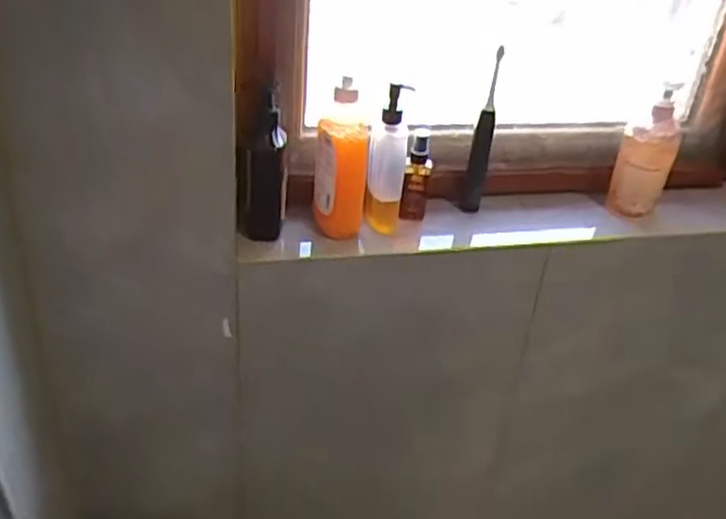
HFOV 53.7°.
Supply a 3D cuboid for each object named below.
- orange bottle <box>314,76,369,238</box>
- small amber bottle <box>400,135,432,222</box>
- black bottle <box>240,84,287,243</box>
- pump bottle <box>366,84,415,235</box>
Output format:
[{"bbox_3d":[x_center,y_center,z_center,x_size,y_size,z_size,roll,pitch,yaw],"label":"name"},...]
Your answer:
[{"bbox_3d":[-0.028,-0.123,0.926,0.069,0.203,0.053,7,32,2],"label":"orange bottle"},{"bbox_3d":[0.073,-0.108,0.990,0.029,0.118,0.037,15,34,15],"label":"small amber bottle"},{"bbox_3d":[-0.126,-0.102,0.894,0.056,0.184,0.076,1,33,-7],"label":"black bottle"},{"bbox_3d":[0.032,-0.127,0.954,0.049,0.193,0.048,7,32,2],"label":"pump bottle"}]

